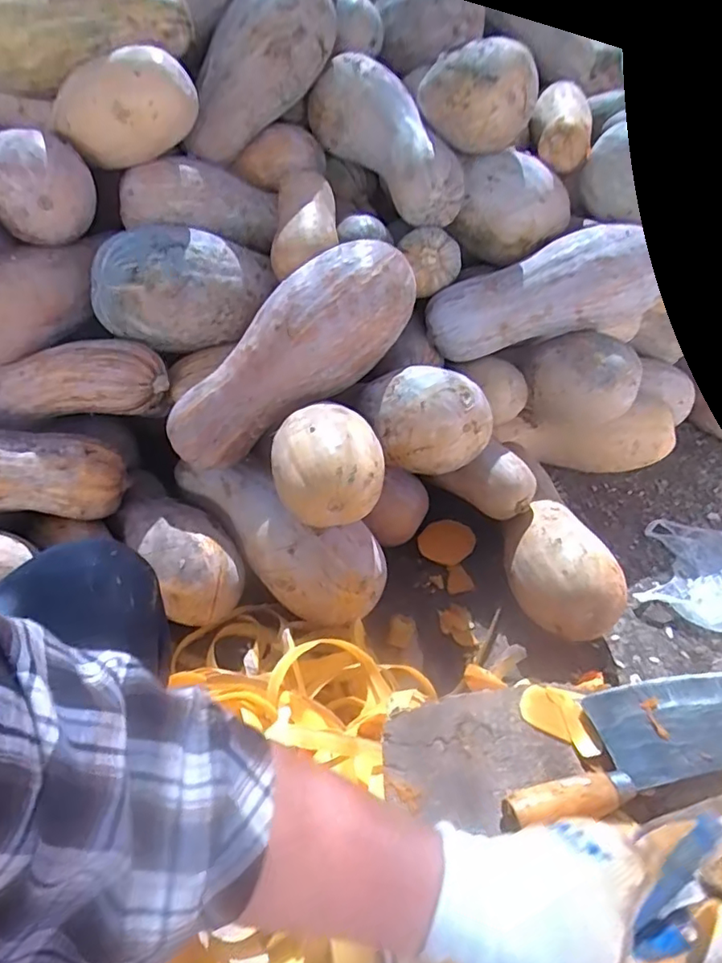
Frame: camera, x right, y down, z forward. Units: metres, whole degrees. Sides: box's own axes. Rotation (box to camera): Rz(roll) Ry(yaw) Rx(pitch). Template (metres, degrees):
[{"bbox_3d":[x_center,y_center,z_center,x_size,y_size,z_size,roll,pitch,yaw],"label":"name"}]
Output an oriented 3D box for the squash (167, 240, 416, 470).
[{"bbox_3d":[-0.102,-0.195,0.889,0.458,0.138,0.139,-42,52,-4],"label":"squash"}]

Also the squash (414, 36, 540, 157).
[{"bbox_3d":[0.200,-0.675,1.007,0.195,0.145,0.174,4,42,3],"label":"squash"}]

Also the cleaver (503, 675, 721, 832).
[{"bbox_3d":[0.233,0.210,0.473,0.272,0.030,0.084,-10,43,-13],"label":"cleaver"}]

